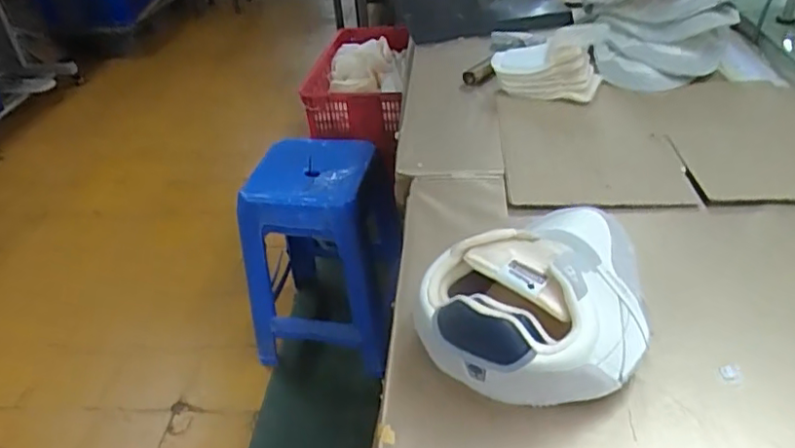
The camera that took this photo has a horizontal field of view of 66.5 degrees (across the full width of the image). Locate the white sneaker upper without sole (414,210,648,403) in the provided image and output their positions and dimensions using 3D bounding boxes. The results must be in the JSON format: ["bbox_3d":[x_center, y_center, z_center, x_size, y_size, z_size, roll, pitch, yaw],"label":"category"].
[{"bbox_3d":[0.122,0.051,0.514,0.162,0.099,0.221,7,38,19],"label":"white sneaker upper without sole"}]

